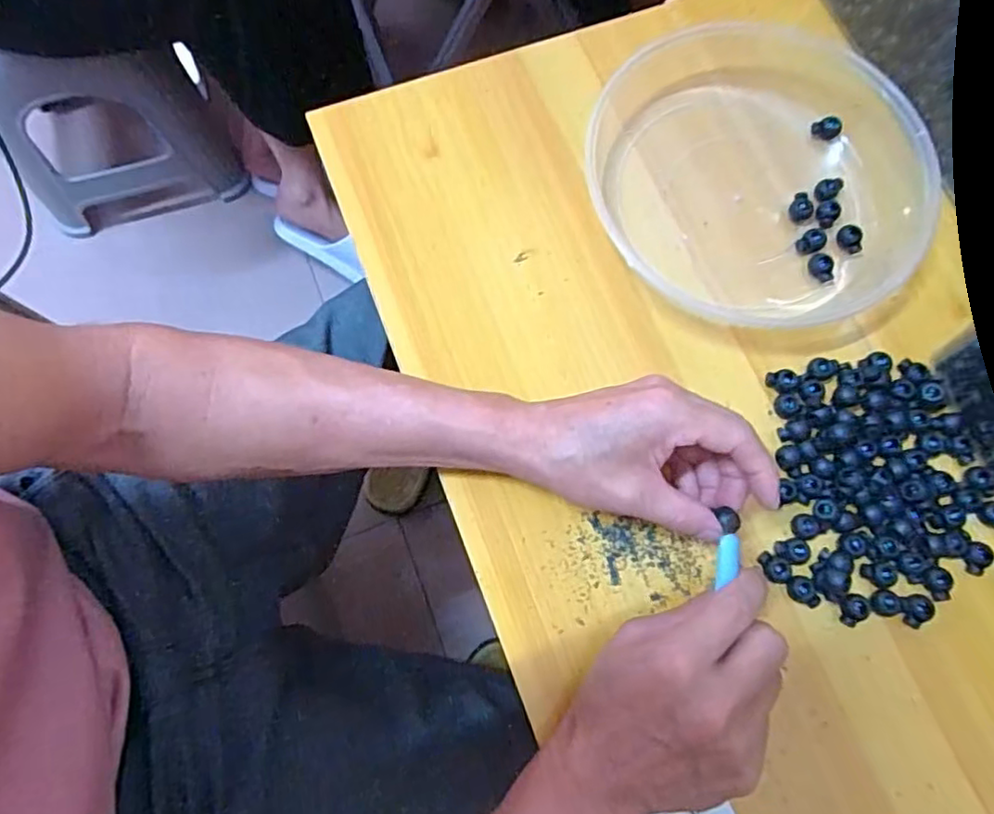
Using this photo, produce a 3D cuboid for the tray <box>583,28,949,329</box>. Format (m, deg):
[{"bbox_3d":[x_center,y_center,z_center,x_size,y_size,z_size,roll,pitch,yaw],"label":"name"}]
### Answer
[{"bbox_3d":[0.181,-0.163,0.429,0.225,0.041,0.209,0,74,1],"label":"tray"}]

